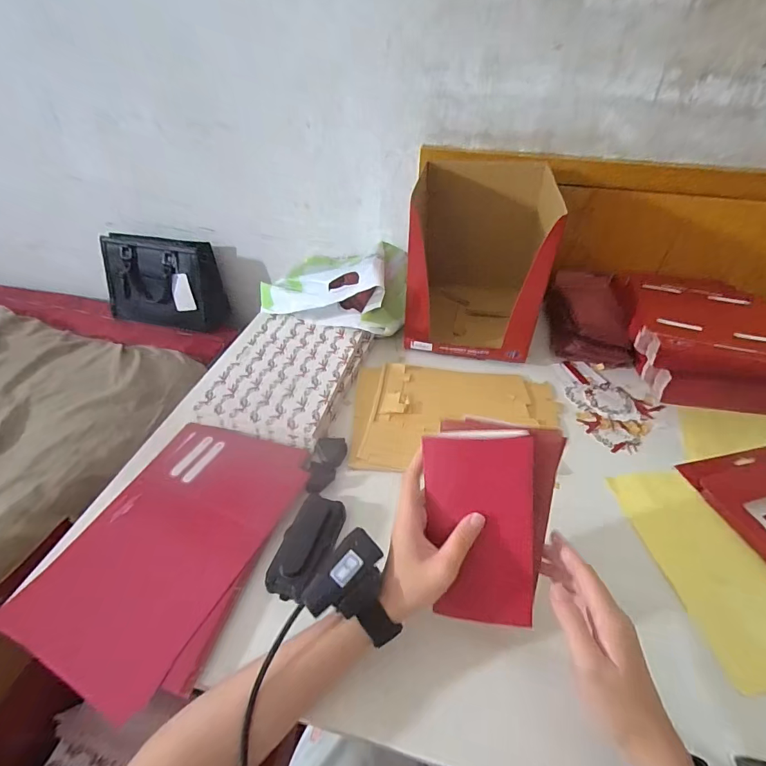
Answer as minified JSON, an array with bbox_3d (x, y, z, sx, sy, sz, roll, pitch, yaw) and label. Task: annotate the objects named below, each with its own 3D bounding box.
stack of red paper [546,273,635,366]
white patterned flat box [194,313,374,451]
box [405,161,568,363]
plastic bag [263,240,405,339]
[{"bbox_3d":[0.364,-0.124,0.719,0.130,0.084,0.214,10,41,10],"label":"stack of red paper"},{"bbox_3d":[-0.143,-0.017,0.618,0.190,0.029,0.244,9,41,10],"label":"white patterned flat box"},{"bbox_3d":[0.155,-0.207,0.677,0.204,0.239,0.237,8,41,8],"label":"box"},{"bbox_3d":[-0.069,-0.184,0.718,0.241,0.103,0.233,14,42,15],"label":"plastic bag"}]

